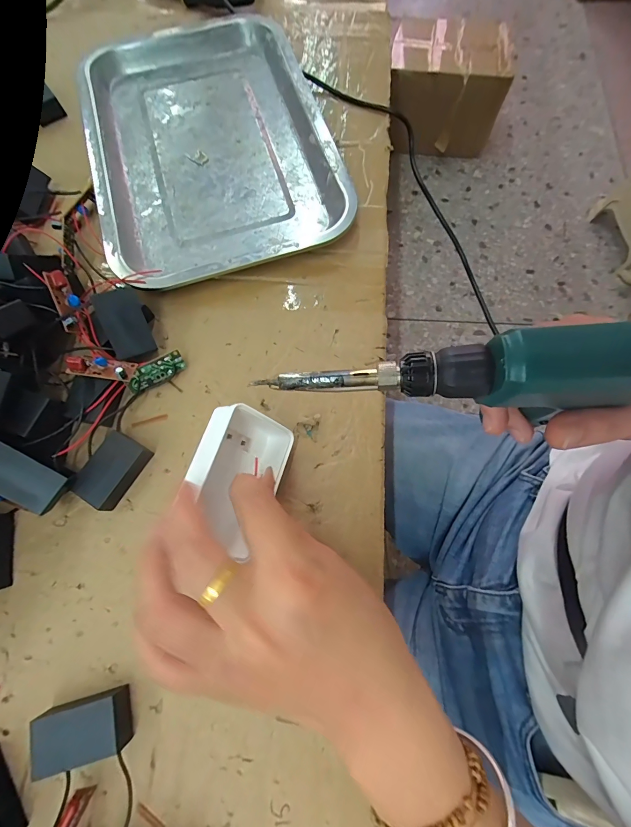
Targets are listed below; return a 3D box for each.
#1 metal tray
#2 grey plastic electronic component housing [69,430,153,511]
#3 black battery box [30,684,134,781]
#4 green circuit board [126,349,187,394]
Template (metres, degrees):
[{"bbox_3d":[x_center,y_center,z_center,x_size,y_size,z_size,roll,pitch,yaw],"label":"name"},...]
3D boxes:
[{"bbox_3d":[-0.105,-0.263,0.325,0.209,0.021,0.321,-17,74,-4],"label":"metal tray"},{"bbox_3d":[-0.142,0.039,0.243,0.031,0.015,0.048,27,76,8],"label":"grey plastic electronic component housing"},{"bbox_3d":[-0.131,0.181,0.200,0.050,0.019,0.030,-12,74,-2],"label":"black battery box"},{"bbox_3d":[-0.120,-0.031,0.262,0.043,0.018,0.007,-36,35,-14],"label":"green circuit board"}]

